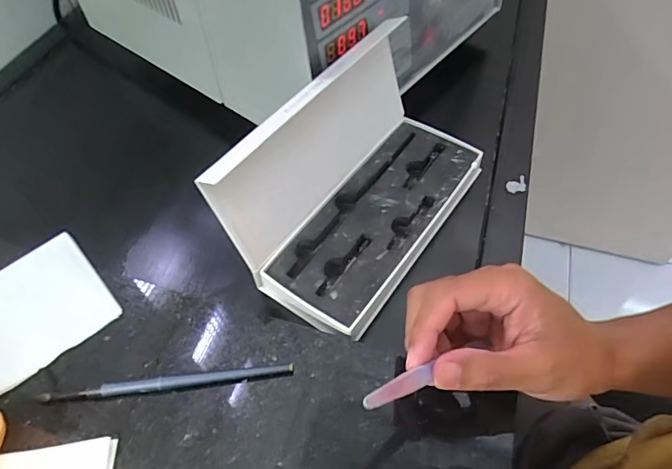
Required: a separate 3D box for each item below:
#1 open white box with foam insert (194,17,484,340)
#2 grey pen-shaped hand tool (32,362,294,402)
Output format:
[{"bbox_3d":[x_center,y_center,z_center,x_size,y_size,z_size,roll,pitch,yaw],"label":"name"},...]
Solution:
[{"bbox_3d":[0.026,-0.053,0.344,0.112,0.097,0.213,30,61,22],"label":"open white box with foam insert"},{"bbox_3d":[-0.108,0.096,0.298,0.158,0.007,0.008,-7,54,-2],"label":"grey pen-shaped hand tool"}]

